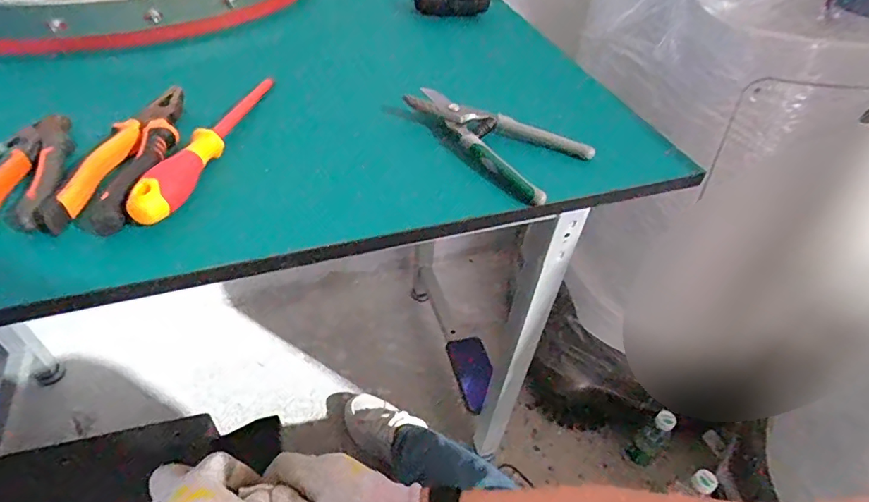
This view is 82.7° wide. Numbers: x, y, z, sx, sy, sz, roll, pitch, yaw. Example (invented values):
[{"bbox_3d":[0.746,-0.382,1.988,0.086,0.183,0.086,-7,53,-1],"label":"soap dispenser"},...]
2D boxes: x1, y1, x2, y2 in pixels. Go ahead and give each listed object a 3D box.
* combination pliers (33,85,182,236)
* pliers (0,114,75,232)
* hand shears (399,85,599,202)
[{"bbox_3d":[-0.262,-0.084,0.428,0.064,0.026,0.190,2,45,-3],"label":"combination pliers"},{"bbox_3d":[-0.336,-0.072,0.415,0.061,0.021,0.166,-6,46,-11],"label":"pliers"},{"bbox_3d":[0.059,-0.119,0.494,0.100,0.023,0.190,-31,55,-31],"label":"hand shears"}]

